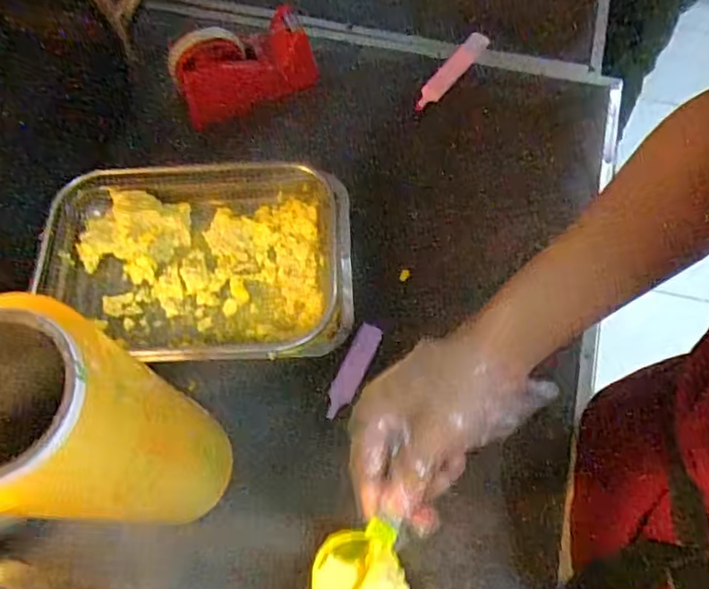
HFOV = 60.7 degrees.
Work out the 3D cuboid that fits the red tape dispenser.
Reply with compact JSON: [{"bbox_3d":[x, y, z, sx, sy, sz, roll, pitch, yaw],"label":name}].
[{"bbox_3d":[-0.126,-0.264,0.695,0.162,0.097,0.068,-25,69,-10],"label":"red tape dispenser"}]

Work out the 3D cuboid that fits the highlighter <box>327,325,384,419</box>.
[{"bbox_3d":[-0.001,0.074,0.589,0.024,0.011,0.099,25,69,11],"label":"highlighter"}]

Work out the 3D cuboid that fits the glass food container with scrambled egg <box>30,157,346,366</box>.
[{"bbox_3d":[-0.161,-0.033,0.618,0.310,0.063,0.214,-4,67,-1],"label":"glass food container with scrambled egg"}]

